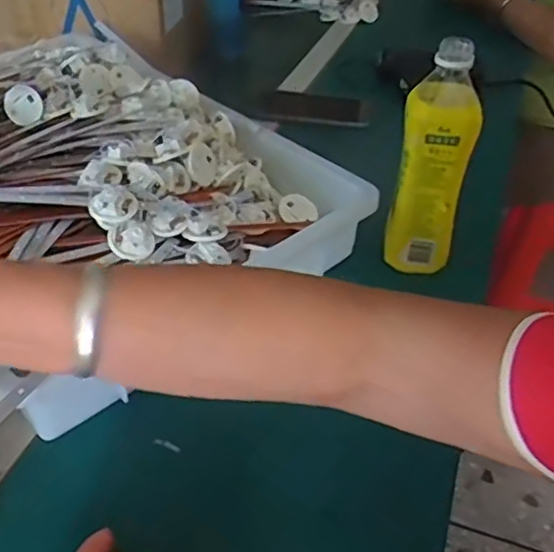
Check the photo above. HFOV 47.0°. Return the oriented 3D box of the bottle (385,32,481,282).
[{"bbox_3d":[0.141,-0.097,0.575,0.064,0.207,0.055,13,43,15],"label":"bottle"}]

